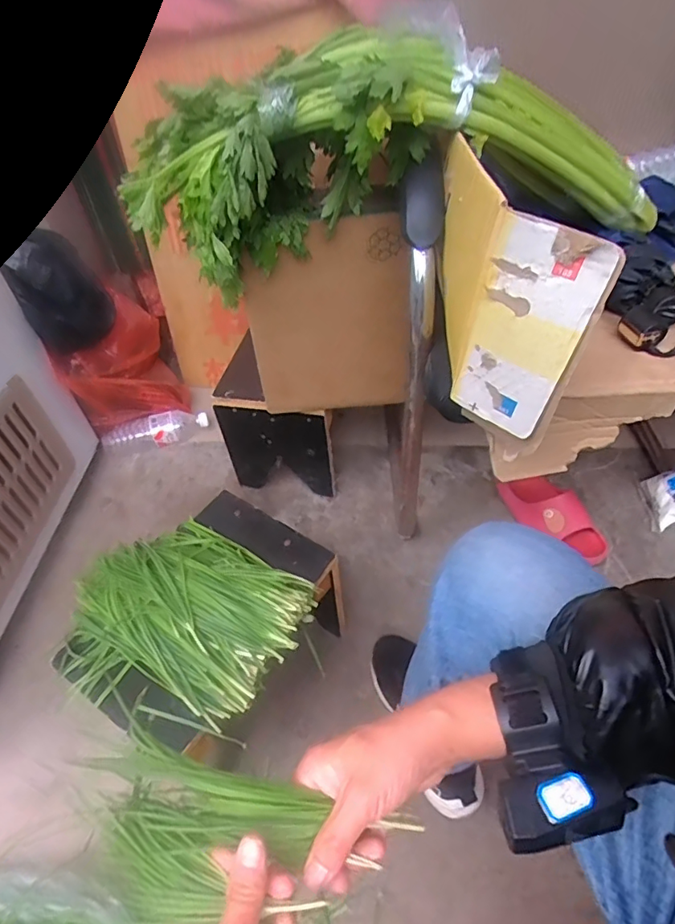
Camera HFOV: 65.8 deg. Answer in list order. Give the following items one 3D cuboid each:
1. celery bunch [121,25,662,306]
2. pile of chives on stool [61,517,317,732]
[{"bbox_3d":[0.087,-0.340,0.584,0.620,0.204,0.147,-11,48,-6],"label":"celery bunch"},{"bbox_3d":[-0.184,0.176,0.599,0.264,0.068,0.231,29,55,27],"label":"pile of chives on stool"}]

